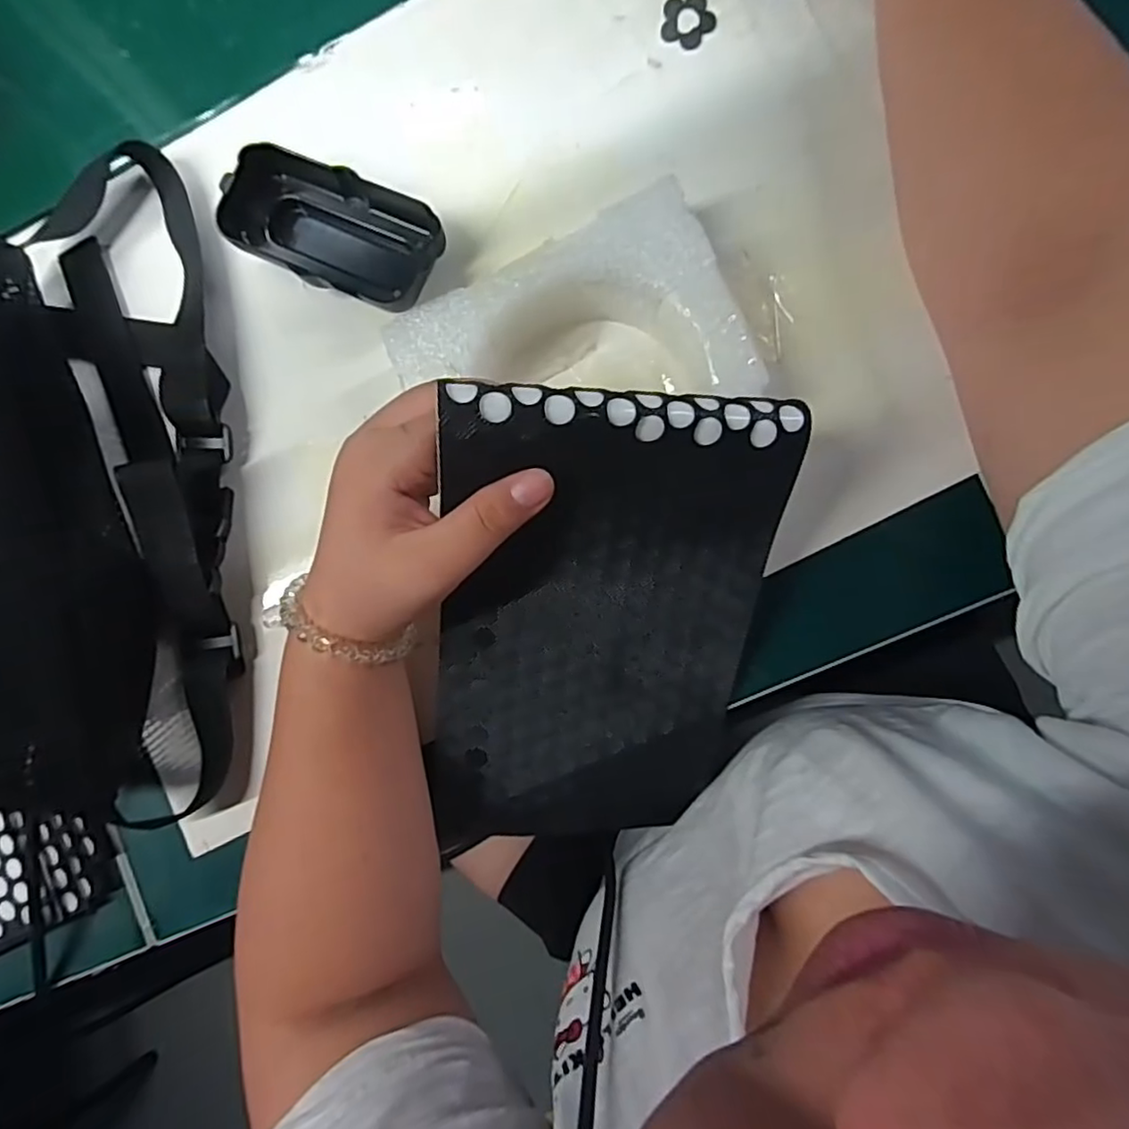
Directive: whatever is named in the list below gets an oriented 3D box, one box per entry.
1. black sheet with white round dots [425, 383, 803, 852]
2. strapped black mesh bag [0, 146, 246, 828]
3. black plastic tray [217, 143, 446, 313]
[{"bbox_3d":[0.014,0.036,0.274,0.133,0.021,0.220,2,119,-8],"label":"black sheet with white round dots"},{"bbox_3d":[-0.249,-0.043,0.296,0.153,0.081,0.336,-4,88,7],"label":"strapped black mesh bag"},{"bbox_3d":[-0.113,-0.167,0.312,0.106,0.024,0.050,24,91,7],"label":"black plastic tray"}]

